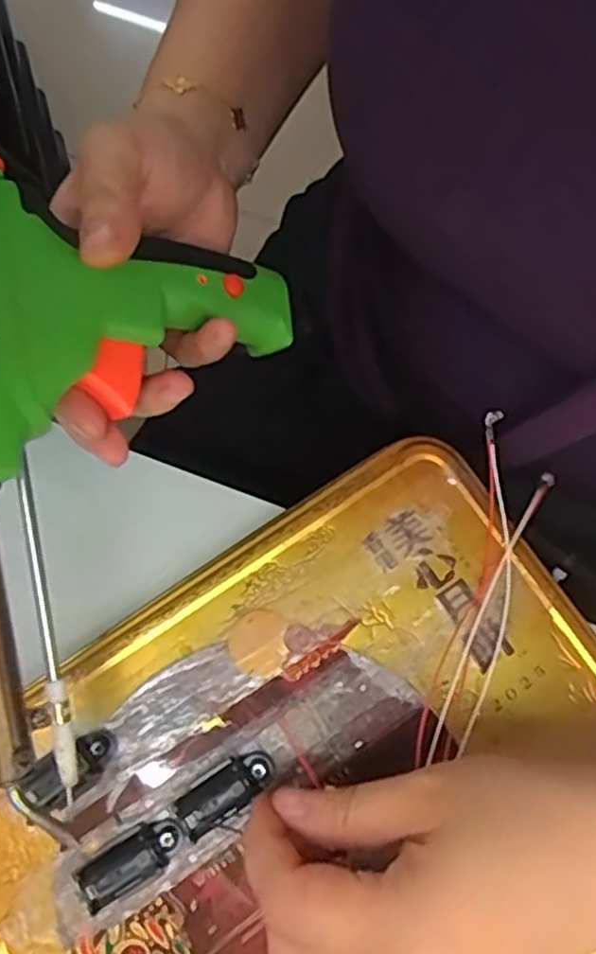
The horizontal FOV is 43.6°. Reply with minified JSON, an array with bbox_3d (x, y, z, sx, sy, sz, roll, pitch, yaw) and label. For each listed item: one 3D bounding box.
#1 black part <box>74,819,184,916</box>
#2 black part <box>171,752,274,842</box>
[{"bbox_3d":[-0.055,0.127,0.246,0.035,0.008,0.015,-27,78,-24],"label":"black part"},{"bbox_3d":[-0.026,0.109,0.258,0.036,0.004,0.015,-31,78,-13],"label":"black part"}]

